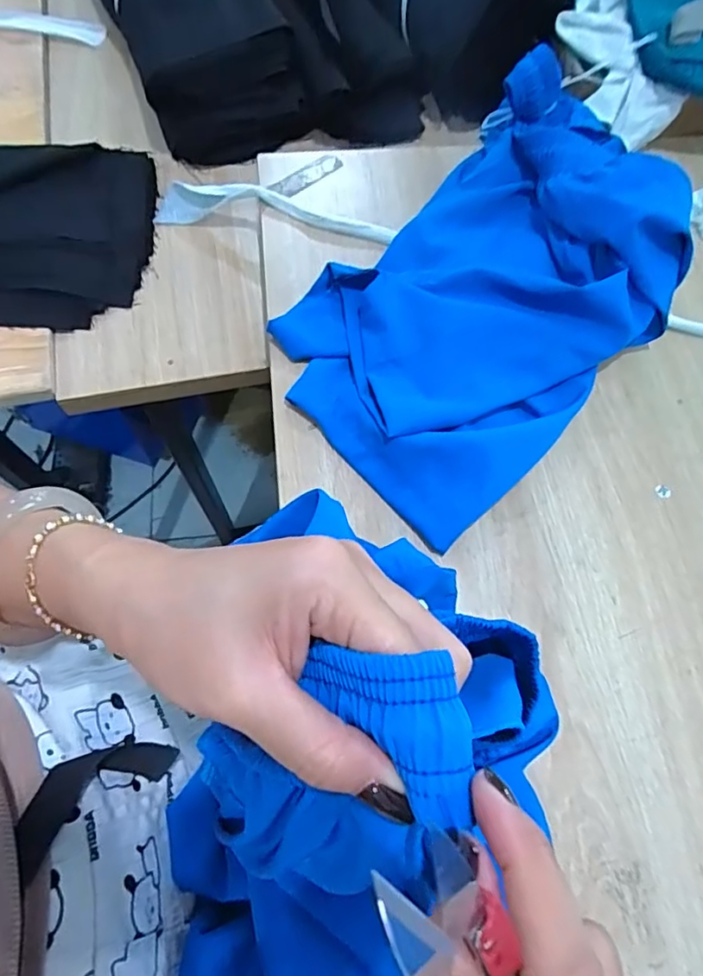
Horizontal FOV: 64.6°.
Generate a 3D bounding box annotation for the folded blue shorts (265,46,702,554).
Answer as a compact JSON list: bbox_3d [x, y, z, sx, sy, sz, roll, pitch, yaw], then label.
[{"bbox_3d":[0.118,-0.174,0.460,0.250,0.097,0.391,42,71,15],"label":"folded blue shorts"}]

